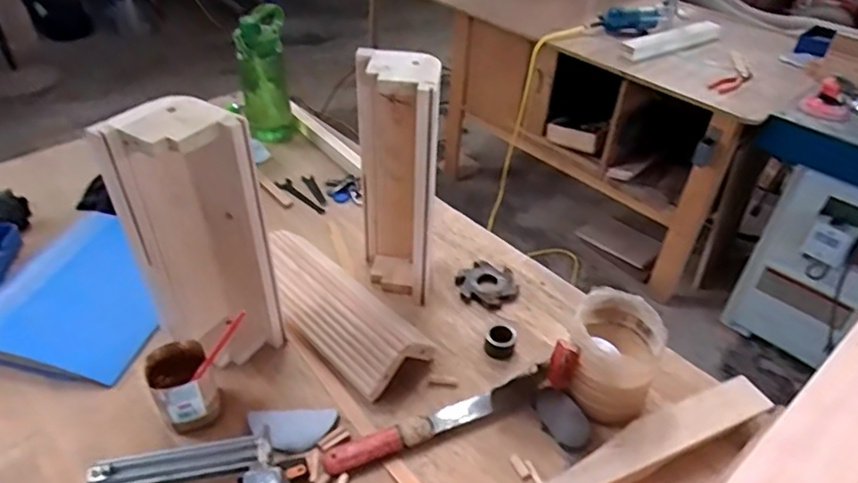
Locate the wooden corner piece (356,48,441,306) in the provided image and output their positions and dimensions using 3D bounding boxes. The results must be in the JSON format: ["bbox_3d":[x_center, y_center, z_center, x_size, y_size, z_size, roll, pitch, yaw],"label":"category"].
[{"bbox_3d":[-0.045,-0.083,0.888,0.106,0.366,0.128,-3,40,-7],"label":"wooden corner piece"}]

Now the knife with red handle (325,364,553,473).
[{"bbox_3d":[0.023,0.238,0.798,0.334,0.032,0.038,-17,44,-22],"label":"knife with red handle"}]

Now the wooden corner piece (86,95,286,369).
[{"bbox_3d":[-0.295,0.005,0.770,0.164,0.373,0.102,-13,43,-19],"label":"wooden corner piece"}]

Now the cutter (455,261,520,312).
[{"bbox_3d":[0.102,0.074,1.007,0.102,0.019,0.101,2,40,-2],"label":"cutter"}]

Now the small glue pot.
[{"bbox_3d":[-0.317,0.188,0.773,0.077,0.083,0.087,-21,46,-26],"label":"small glue pot"}]

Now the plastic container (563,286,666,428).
[{"bbox_3d":[0.248,0.160,0.809,0.115,0.125,0.131,14,41,13],"label":"plastic container"}]

